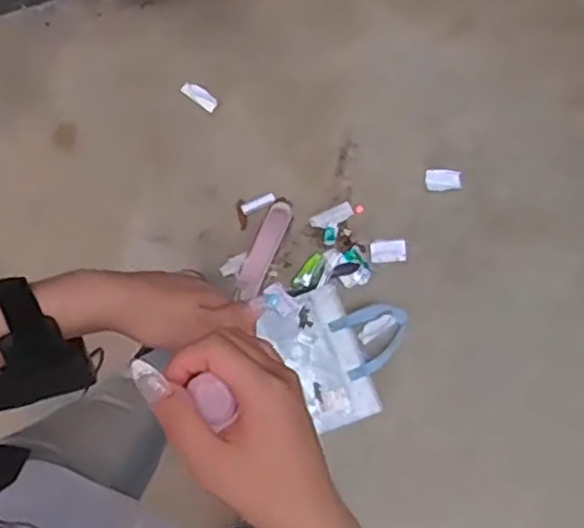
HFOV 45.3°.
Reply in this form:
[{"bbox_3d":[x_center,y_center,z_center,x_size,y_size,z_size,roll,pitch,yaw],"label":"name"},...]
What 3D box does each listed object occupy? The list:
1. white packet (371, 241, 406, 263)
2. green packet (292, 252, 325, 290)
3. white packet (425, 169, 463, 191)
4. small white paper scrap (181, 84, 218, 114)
[{"bbox_3d":[0.186,-0.023,1.346,0.067,0.005,0.042,-3,75,0],"label":"white packet"},{"bbox_3d":[0.038,0.017,1.343,0.043,0.007,0.077,34,78,10],"label":"green packet"},{"bbox_3d":[0.295,-0.165,1.363,0.067,0.009,0.044,-1,75,1],"label":"white packet"},{"bbox_3d":[-0.184,-0.338,1.407,0.078,0.006,0.032,37,79,10],"label":"small white paper scrap"}]

